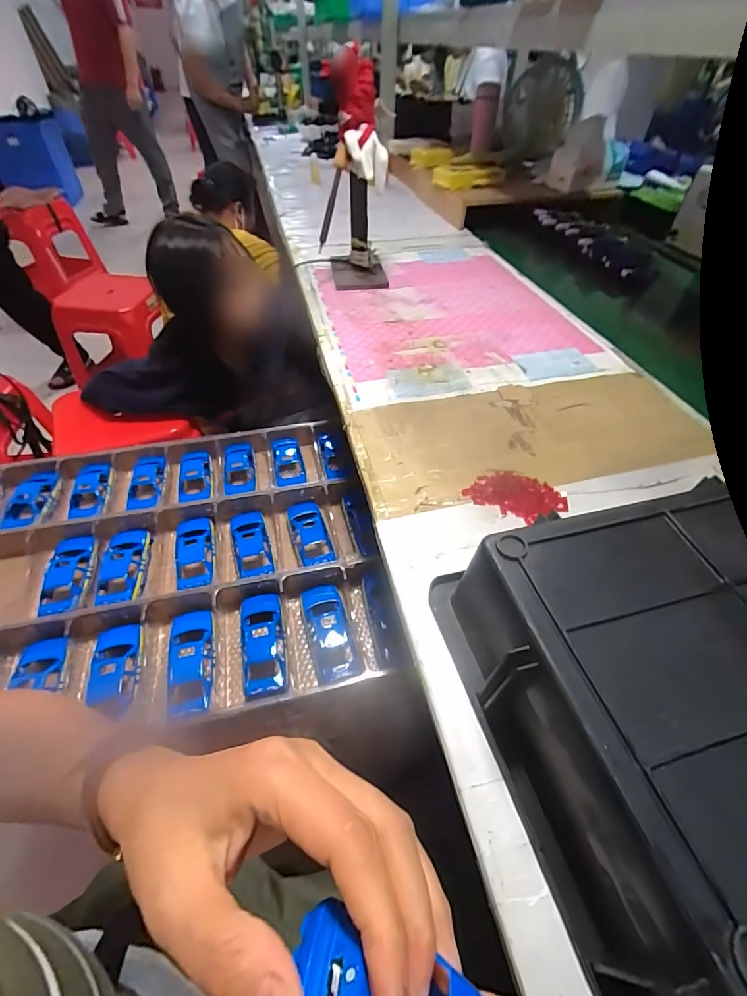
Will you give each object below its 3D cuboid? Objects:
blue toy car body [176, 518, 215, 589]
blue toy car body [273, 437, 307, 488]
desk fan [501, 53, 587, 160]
[{"bbox_3d":[-0.247,0.075,0.572,0.055,0.027,0.132,-12,49,-11],"label":"blue toy car body"},{"bbox_3d":[-0.141,-0.060,0.694,0.049,0.026,0.097,-11,48,-10],"label":"blue toy car body"},{"bbox_3d":[0.464,-1.064,1.170,0.201,0.230,0.181,10,49,10],"label":"desk fan"}]

